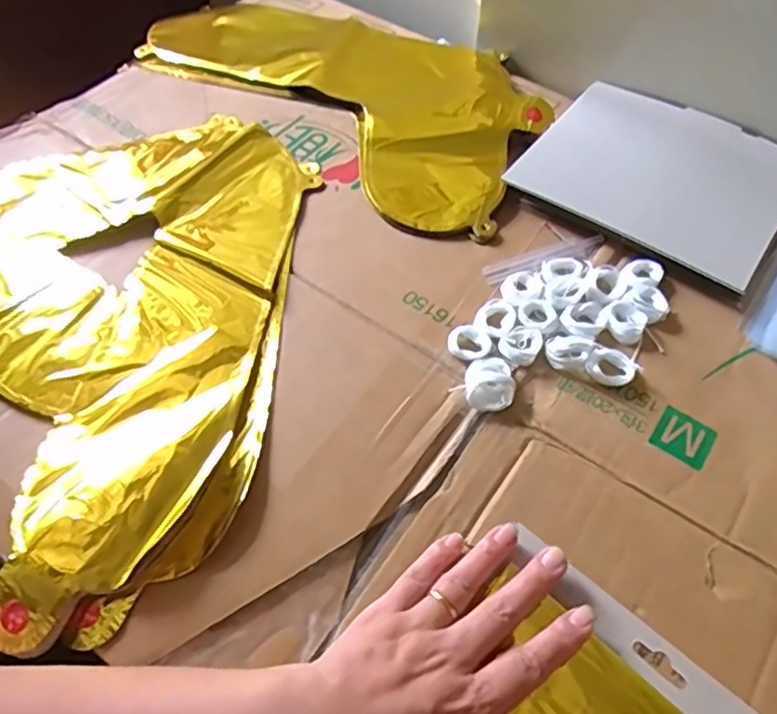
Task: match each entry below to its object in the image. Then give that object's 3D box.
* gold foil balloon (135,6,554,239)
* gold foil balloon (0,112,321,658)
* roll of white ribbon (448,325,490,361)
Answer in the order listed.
[{"bbox_3d":[-0.035,-0.264,0.599,0.411,0.012,0.232,34,62,20],"label":"gold foil balloon"},{"bbox_3d":[-0.195,-0.056,0.455,0.389,0.017,0.340,36,62,21],"label":"gold foil balloon"},{"bbox_3d":[0.054,-0.009,0.429,0.026,0.010,0.029,-28,60,-19],"label":"roll of white ribbon"}]

